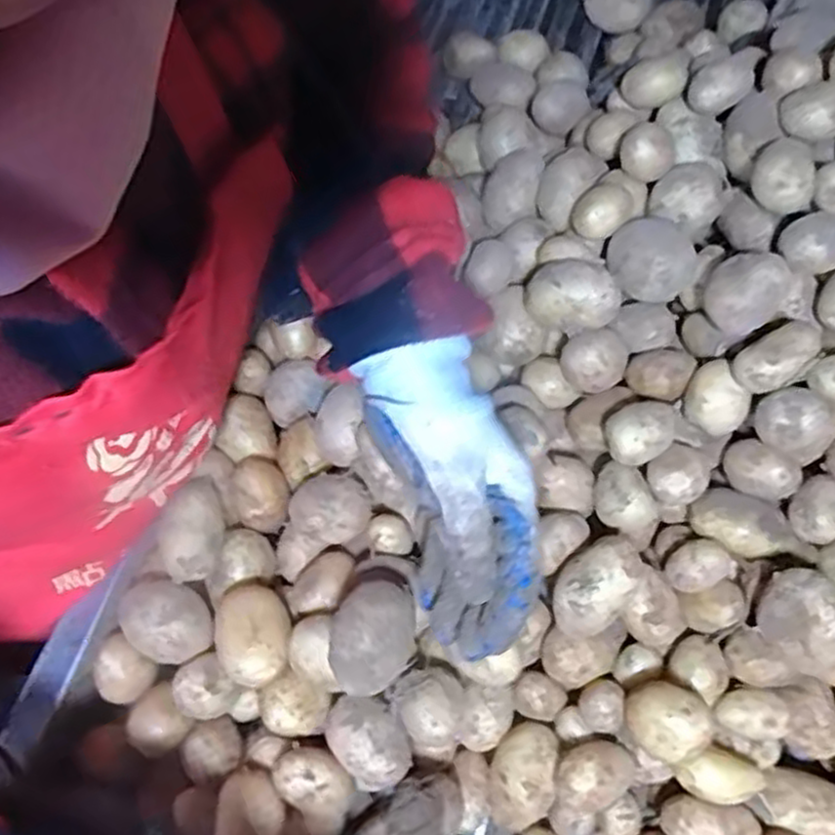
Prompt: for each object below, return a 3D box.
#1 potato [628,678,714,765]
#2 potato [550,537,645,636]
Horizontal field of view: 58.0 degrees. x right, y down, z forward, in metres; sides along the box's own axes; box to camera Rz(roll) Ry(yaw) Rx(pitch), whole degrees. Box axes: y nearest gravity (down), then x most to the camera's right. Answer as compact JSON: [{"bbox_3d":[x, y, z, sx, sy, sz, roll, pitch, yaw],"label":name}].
[{"bbox_3d":[0.146,0.176,0.441,0.042,0.033,0.043,-1,64,2],"label":"potato"},{"bbox_3d":[0.108,0.106,0.463,0.040,0.047,0.059,37,71,19],"label":"potato"}]

